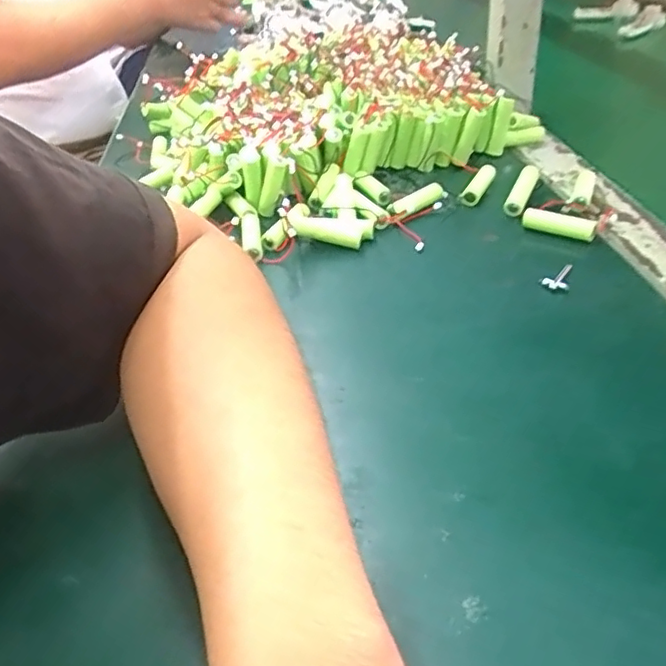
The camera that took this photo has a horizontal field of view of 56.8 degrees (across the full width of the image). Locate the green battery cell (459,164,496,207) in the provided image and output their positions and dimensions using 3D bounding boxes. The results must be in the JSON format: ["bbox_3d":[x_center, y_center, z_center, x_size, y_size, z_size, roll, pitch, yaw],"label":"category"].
[{"bbox_3d":[0.118,-0.121,0.507,0.019,0.016,0.053,16,43,25],"label":"green battery cell"}]

